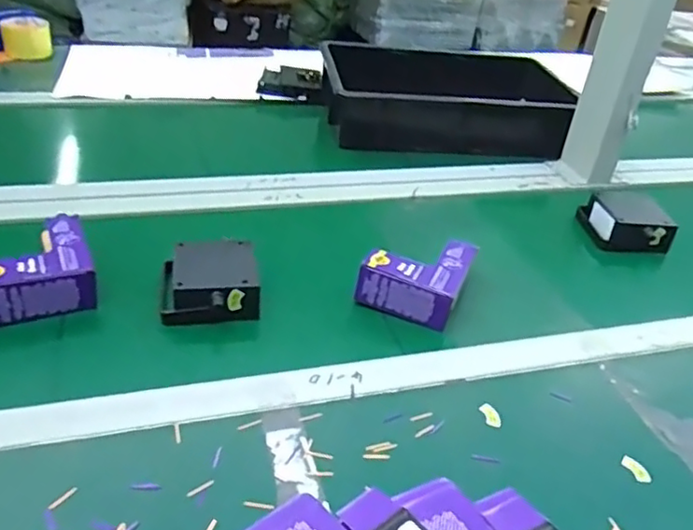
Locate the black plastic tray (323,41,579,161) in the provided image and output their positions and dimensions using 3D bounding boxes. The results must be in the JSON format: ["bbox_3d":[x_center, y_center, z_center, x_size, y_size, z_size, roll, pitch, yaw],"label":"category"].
[{"bbox_3d":[0.174,-0.270,1.062,0.415,0.098,0.244,1,34,-6],"label":"black plastic tray"}]

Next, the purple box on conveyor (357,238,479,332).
[{"bbox_3d":[0.076,0.008,0.664,0.095,0.046,0.110,17,35,16],"label":"purple box on conveyor"}]

